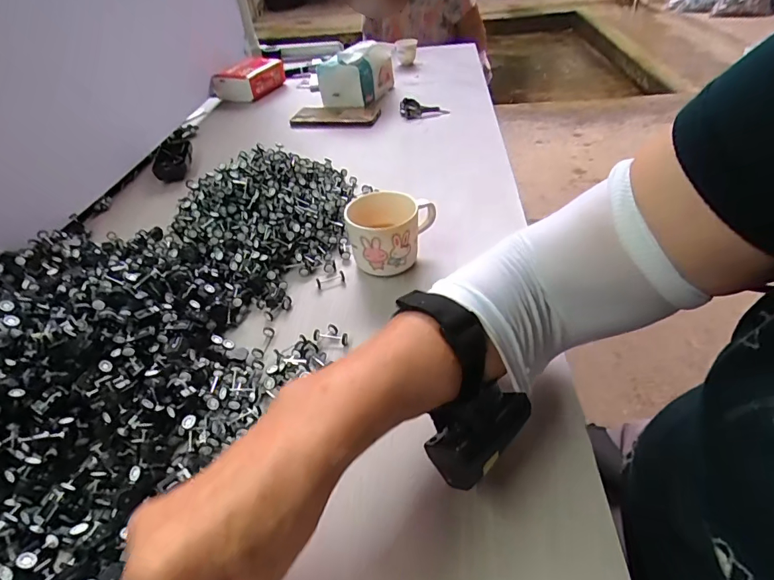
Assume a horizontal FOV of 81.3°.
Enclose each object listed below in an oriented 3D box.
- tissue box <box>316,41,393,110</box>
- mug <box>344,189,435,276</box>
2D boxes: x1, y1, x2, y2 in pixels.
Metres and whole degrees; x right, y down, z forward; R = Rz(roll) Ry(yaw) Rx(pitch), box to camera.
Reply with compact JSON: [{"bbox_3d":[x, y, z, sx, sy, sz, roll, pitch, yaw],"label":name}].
[{"bbox_3d":[-0.059,-0.414,0.858,0.097,0.100,0.134,18,46,26],"label":"tissue box"},{"bbox_3d":[0.006,-0.055,0.480,0.091,0.075,0.073,-2,41,4],"label":"mug"}]

